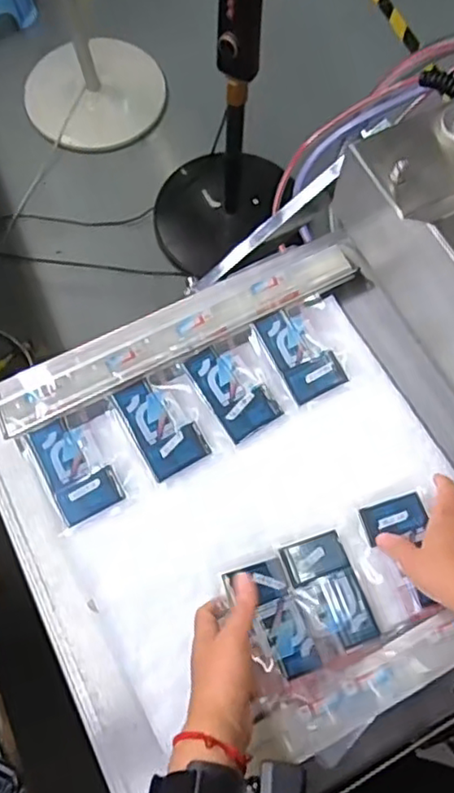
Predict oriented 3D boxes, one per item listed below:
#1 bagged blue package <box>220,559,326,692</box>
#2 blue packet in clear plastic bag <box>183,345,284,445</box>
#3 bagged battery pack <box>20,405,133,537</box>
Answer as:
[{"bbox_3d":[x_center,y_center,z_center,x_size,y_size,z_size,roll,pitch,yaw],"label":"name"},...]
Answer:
[{"bbox_3d":[0.040,0.201,0.564,0.059,0.018,0.105,-19,71,-8],"label":"bagged blue package"},{"bbox_3d":[0.007,-0.010,0.661,0.063,0.014,0.102,-32,73,-12],"label":"blue packet in clear plastic bag"},{"bbox_3d":[-0.146,0.072,0.628,0.089,0.016,0.110,-22,71,-9],"label":"bagged battery pack"}]

